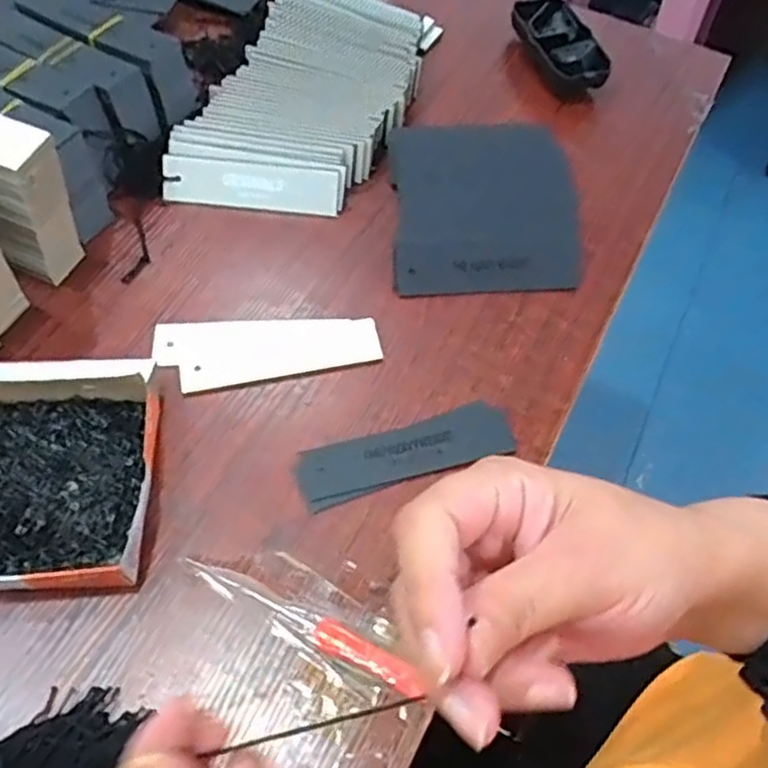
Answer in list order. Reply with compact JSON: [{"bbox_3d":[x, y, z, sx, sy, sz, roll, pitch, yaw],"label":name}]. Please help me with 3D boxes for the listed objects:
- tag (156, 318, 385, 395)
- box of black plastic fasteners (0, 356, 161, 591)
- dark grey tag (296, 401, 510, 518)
[{"bbox_3d":[-0.073,-0.020,0.455,0.139,0.004,0.047,-2,64,-5],"label":"tag"},{"bbox_3d":[-0.185,0.047,0.397,0.107,0.025,0.130,-2,59,-6],"label":"box of black plastic fasteners"},{"bbox_3d":[0.013,0.040,0.424,0.129,0.007,0.037,-17,62,-6],"label":"dark grey tag"}]

